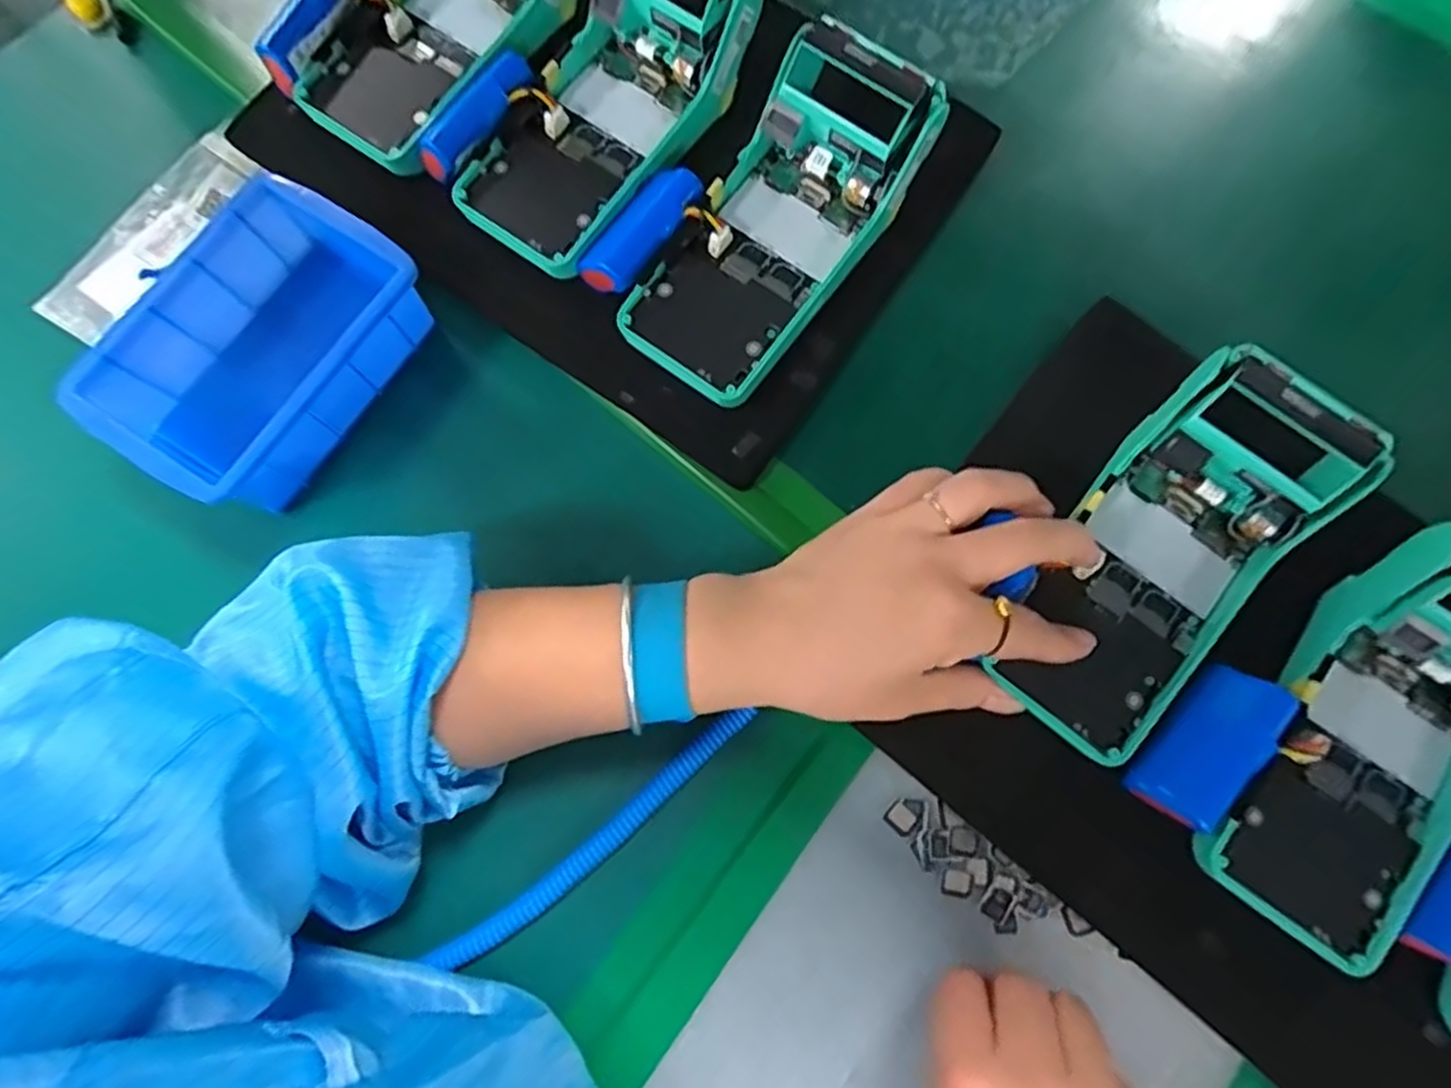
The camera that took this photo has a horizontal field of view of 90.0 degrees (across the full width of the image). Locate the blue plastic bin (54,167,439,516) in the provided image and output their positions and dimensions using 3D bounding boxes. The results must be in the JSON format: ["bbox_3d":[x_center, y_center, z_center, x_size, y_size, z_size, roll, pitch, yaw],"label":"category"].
[{"bbox_3d":[-0.218,-0.094,0.356,0.093,0.062,0.157,32,78,9],"label":"blue plastic bin"}]

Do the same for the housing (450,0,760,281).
[{"bbox_3d":[-0.057,-0.221,0.356,0.080,0.076,0.172,36,76,5],"label":"housing"}]

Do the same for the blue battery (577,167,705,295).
[{"bbox_3d":[-0.041,-0.152,0.355,0.030,0.025,0.068,38,76,5],"label":"blue battery"}]

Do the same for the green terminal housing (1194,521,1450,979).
[{"bbox_3d":[0.269,0.082,0.295,0.088,0.055,0.170,33,93,6],"label":"green terminal housing"}]

